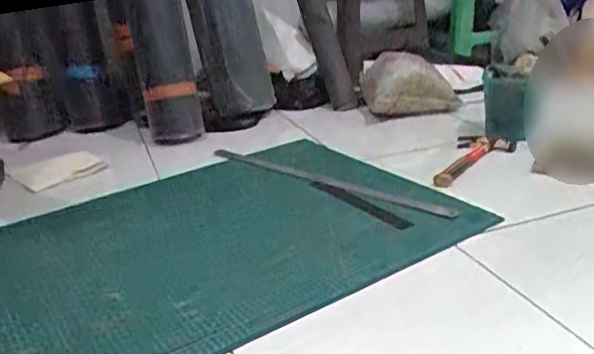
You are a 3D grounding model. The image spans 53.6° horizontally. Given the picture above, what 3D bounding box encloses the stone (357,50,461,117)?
[{"bbox_3d":[0.299,-0.248,1.545,0.247,0.152,0.110,-6,22,-4],"label":"stone"}]

